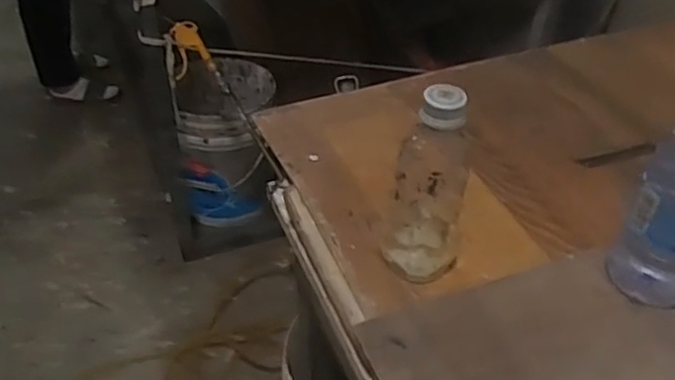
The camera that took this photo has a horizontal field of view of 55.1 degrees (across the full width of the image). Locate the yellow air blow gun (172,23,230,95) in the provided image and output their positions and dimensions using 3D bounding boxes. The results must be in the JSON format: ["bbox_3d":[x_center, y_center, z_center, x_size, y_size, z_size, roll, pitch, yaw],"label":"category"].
[{"bbox_3d":[-0.279,-0.253,1.283,0.071,0.165,0.071,-22,16,46],"label":"yellow air blow gun"}]

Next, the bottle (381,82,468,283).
[{"bbox_3d":[0.069,-0.002,0.491,0.057,0.167,0.053,9,39,8],"label":"bottle"}]

